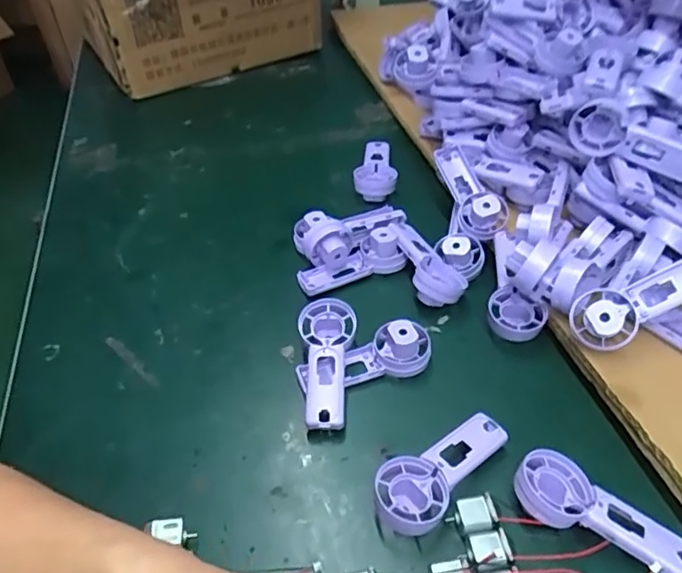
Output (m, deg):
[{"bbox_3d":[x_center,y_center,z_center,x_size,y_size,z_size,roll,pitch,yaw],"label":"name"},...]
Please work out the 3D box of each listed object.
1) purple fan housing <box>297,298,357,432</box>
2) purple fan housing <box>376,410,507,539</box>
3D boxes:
[{"bbox_3d":[-0.009,0.052,0.382,0.038,0.028,0.096,-2,45,2],"label":"purple fan housing"},{"bbox_3d":[0.058,0.107,0.326,0.093,0.025,0.039,-35,52,-27],"label":"purple fan housing"}]

